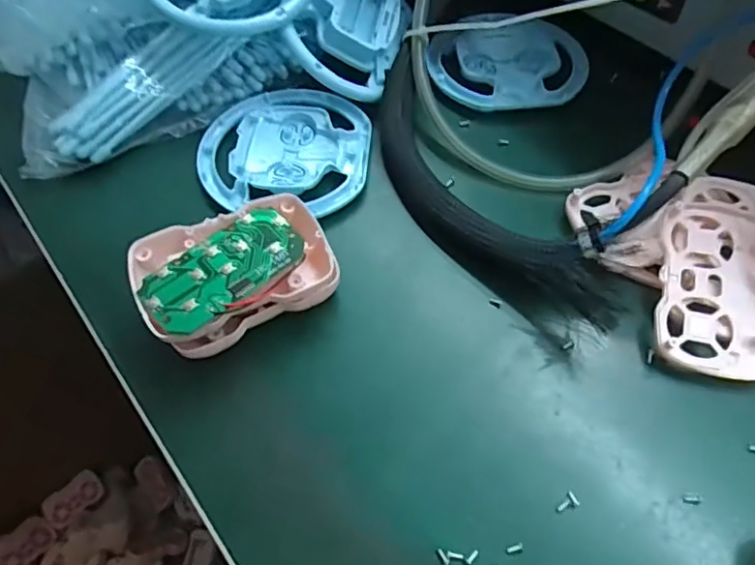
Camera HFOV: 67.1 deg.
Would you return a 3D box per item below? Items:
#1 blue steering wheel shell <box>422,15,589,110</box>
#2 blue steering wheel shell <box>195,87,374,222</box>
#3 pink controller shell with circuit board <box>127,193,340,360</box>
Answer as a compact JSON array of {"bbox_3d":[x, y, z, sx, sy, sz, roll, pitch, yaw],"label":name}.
[{"bbox_3d":[0.087,-0.150,0.382,0.102,0.011,0.089,-9,60,-4],"label":"blue steering wheel shell"},{"bbox_3d":[-0.056,-0.081,0.345,0.099,0.014,0.093,-1,60,1],"label":"blue steering wheel shell"},{"bbox_3d":[-0.067,-0.003,0.281,0.088,0.045,0.053,-26,62,-13],"label":"pink controller shell with circuit board"}]

